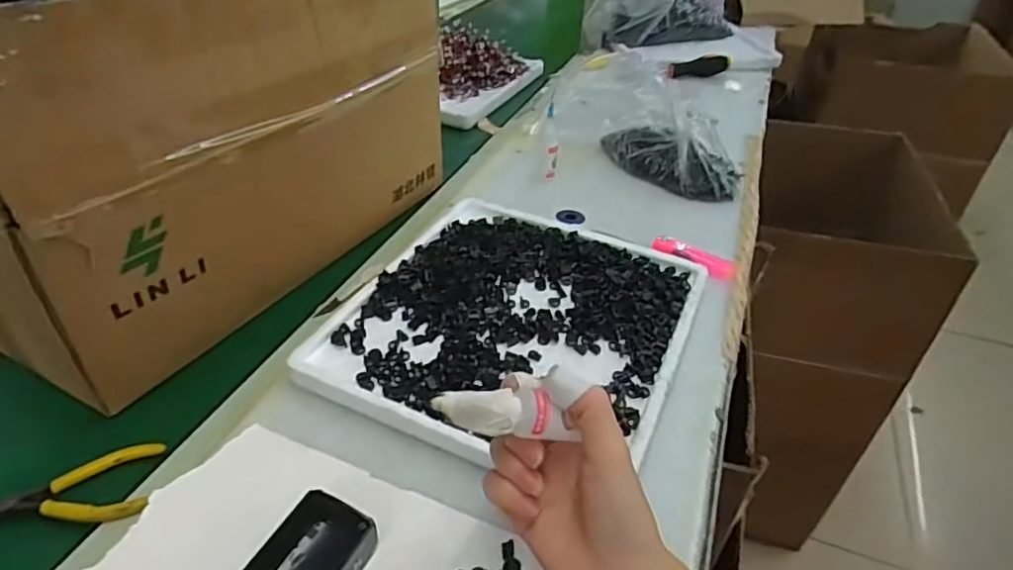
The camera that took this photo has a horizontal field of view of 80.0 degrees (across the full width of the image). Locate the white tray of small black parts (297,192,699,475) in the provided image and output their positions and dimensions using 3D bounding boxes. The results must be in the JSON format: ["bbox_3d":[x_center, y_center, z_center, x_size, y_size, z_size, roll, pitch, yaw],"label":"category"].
[{"bbox_3d":[0.013,0.029,0.504,0.251,0.034,0.280,19,42,17],"label":"white tray of small black parts"}]

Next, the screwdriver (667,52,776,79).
[{"bbox_3d":[0.377,-0.385,1.046,0.215,0.025,0.029,-12,40,-18],"label":"screwdriver"}]

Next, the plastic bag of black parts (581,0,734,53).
[{"bbox_3d":[0.292,-0.500,1.120,0.280,0.108,0.095,-15,41,-22],"label":"plastic bag of black parts"}]

